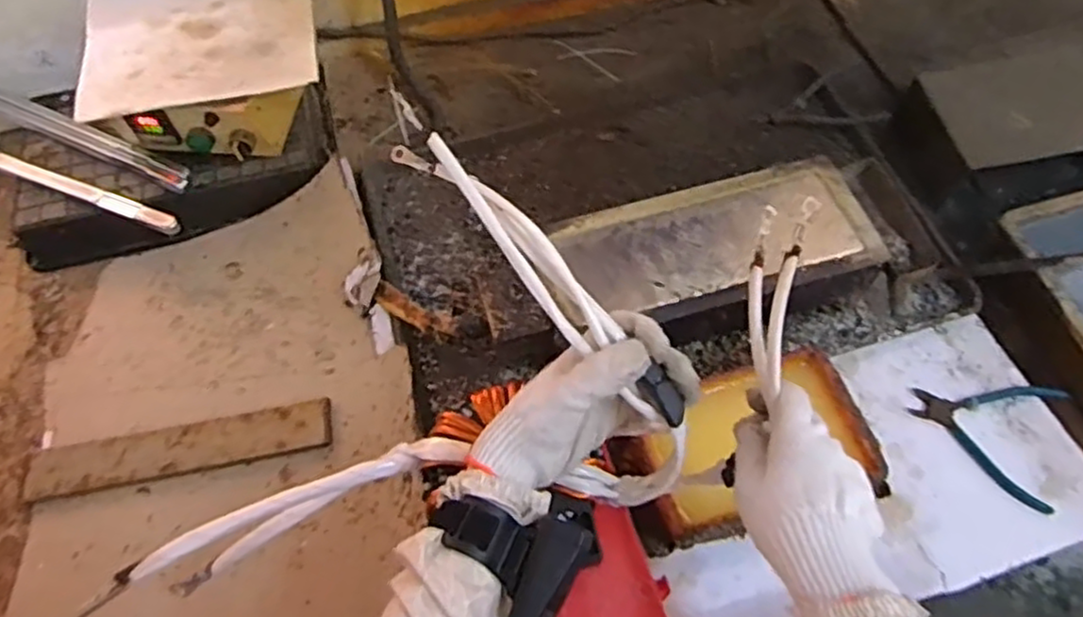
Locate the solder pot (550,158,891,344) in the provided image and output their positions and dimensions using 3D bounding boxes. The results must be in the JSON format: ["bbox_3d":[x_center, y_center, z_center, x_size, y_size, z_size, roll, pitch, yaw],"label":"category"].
[{"bbox_3d":[0.172,-0.047,0.738,0.329,0.079,0.145,-15,61,-7],"label":"solder pot"}]

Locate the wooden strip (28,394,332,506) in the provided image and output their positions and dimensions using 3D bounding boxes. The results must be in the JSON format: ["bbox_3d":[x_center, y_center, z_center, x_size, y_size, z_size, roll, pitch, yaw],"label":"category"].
[{"bbox_3d":[-0.362,0.141,0.712,0.291,0.013,0.055,-11,60,-5],"label":"wooden strip"}]

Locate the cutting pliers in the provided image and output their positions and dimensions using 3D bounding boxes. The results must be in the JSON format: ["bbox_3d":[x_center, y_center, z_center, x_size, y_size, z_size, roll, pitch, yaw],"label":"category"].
[{"bbox_3d":[0.427,0.114,0.678,0.130,0.025,0.121,21,63,13],"label":"cutting pliers"}]

